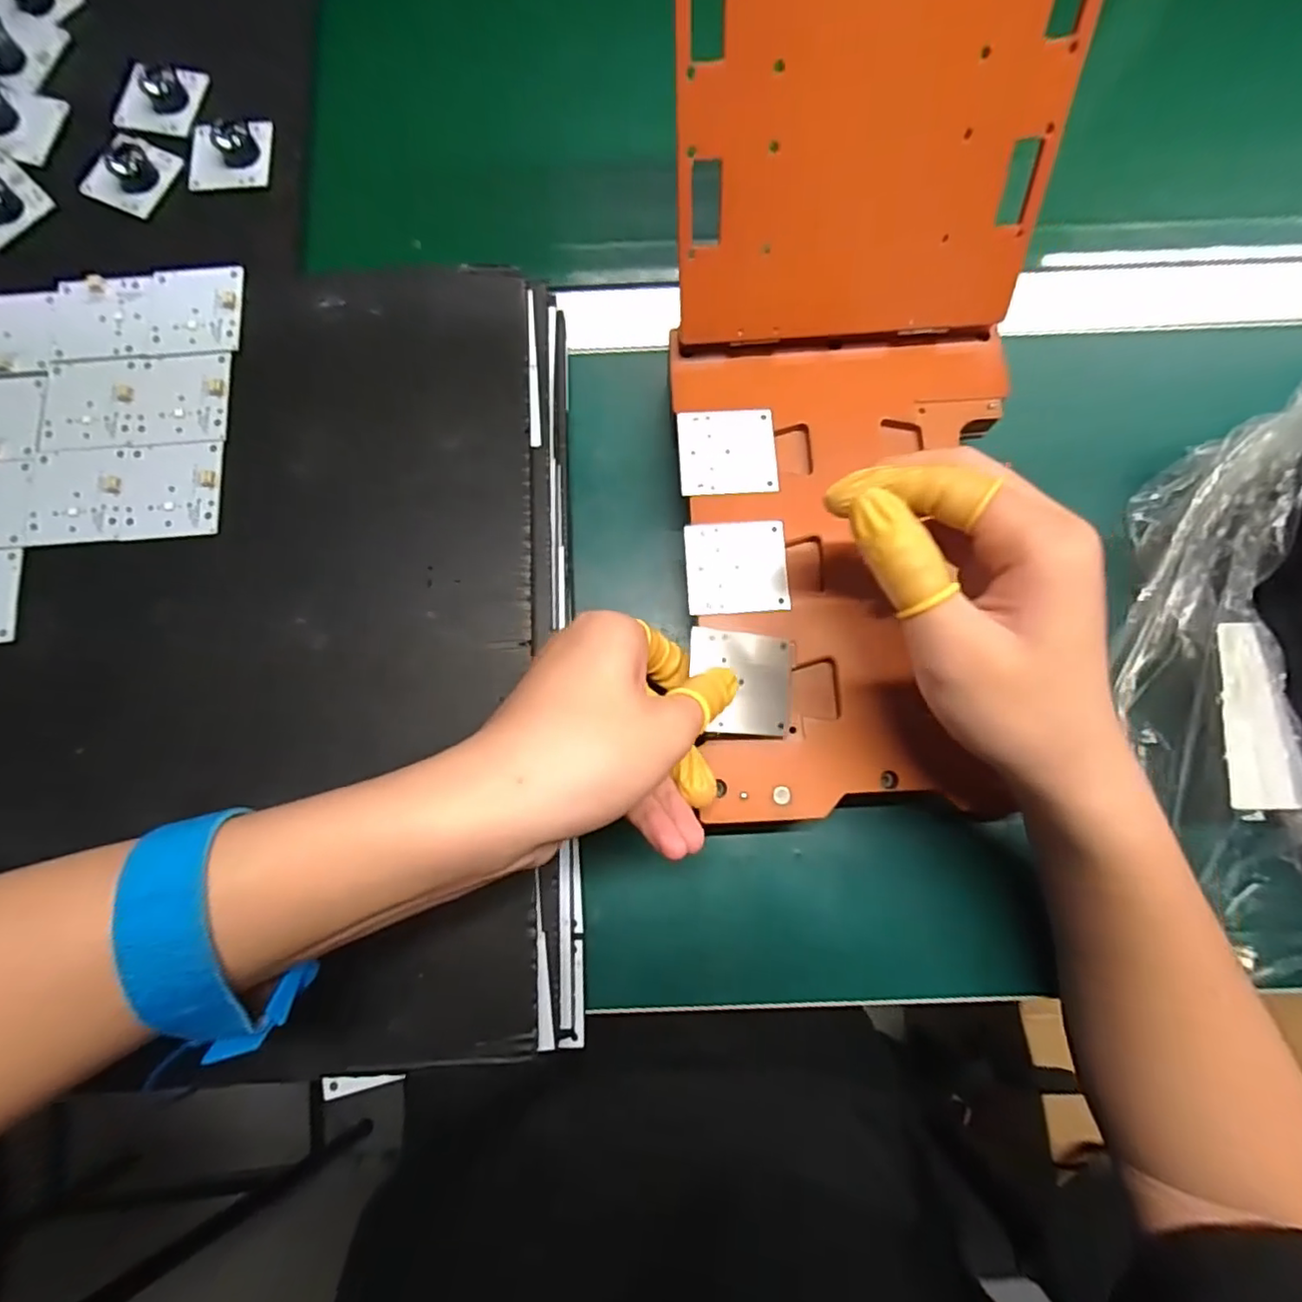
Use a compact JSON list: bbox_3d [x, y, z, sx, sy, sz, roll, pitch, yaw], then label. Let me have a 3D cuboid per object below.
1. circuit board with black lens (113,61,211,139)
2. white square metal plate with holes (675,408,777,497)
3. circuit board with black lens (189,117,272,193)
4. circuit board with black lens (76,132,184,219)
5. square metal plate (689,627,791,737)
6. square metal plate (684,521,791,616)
[{"bbox_3d":[-0.295,-0.333,0.369,0.044,0.011,0.048,2,78,1],"label":"circuit board with black lens"},{"bbox_3d":[0.038,-0.099,0.302,0.047,0.004,0.044,-3,78,0],"label":"white square metal plate with holes"},{"bbox_3d":[-0.252,-0.297,0.363,0.046,0.020,0.047,0,78,1],"label":"circuit board with black lens"},{"bbox_3d":[-0.308,-0.282,0.360,0.046,0.008,0.046,21,79,5],"label":"circuit board with black lens"},{"bbox_3d":[0.041,0.014,0.272,0.048,0.007,0.044,5,83,-12],"label":"square metal plate"},{"bbox_3d":[0.041,-0.040,0.293,0.047,0.004,0.044,-3,78,0],"label":"square metal plate"}]

